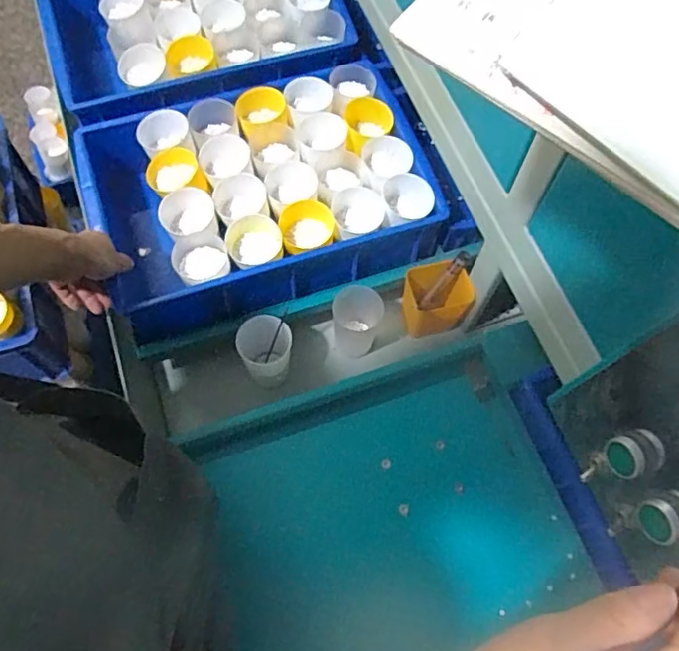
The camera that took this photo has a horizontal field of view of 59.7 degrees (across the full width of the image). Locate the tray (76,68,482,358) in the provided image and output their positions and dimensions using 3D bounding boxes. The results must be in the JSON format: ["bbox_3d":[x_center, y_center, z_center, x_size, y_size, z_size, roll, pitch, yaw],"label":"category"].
[{"bbox_3d":[-0.084,-0.176,0.750,0.421,0.103,0.287,-19,68,-10],"label":"tray"}]

